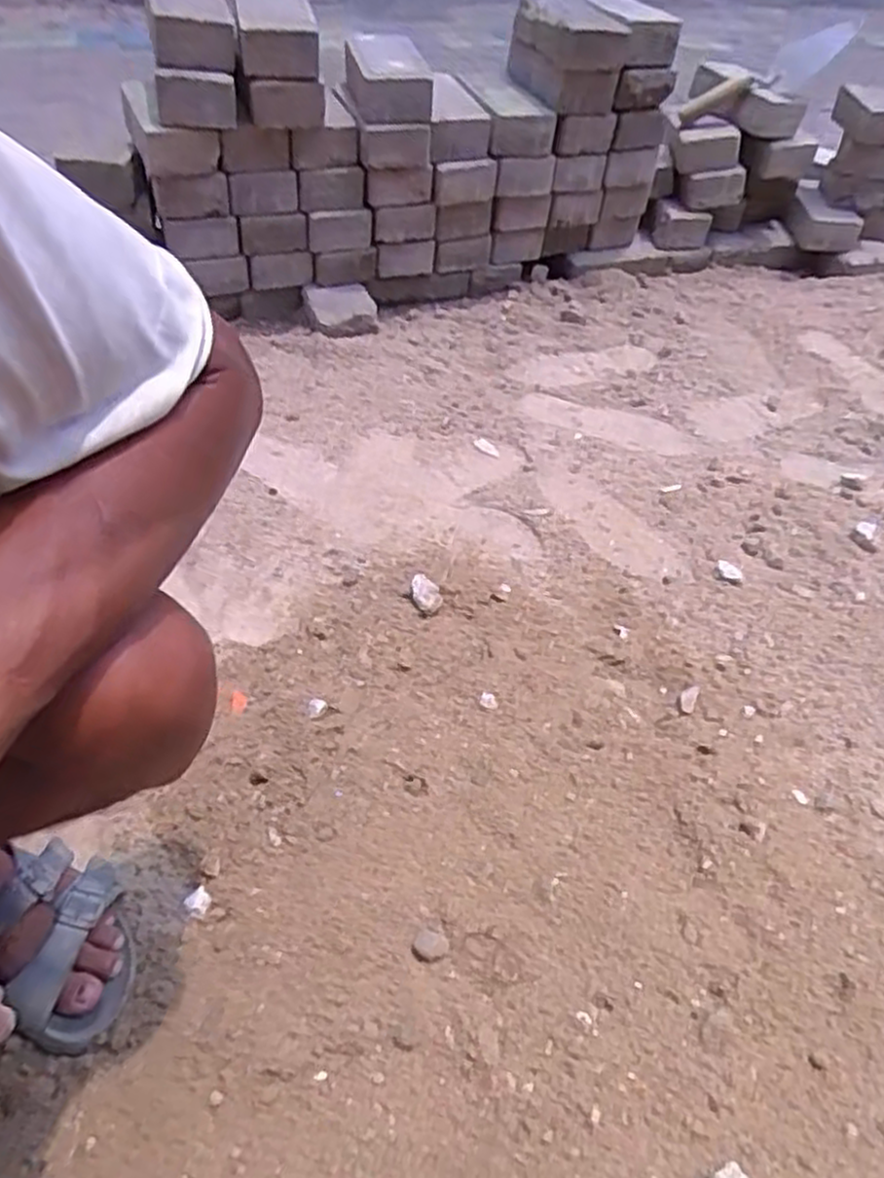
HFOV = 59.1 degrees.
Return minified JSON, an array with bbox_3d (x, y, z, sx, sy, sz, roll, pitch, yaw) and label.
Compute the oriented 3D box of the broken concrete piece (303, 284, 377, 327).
[{"bbox_3d":[-0.173,-0.472,1.323,0.123,0.064,0.071,-2,50,-8],"label":"broken concrete piece"}]

